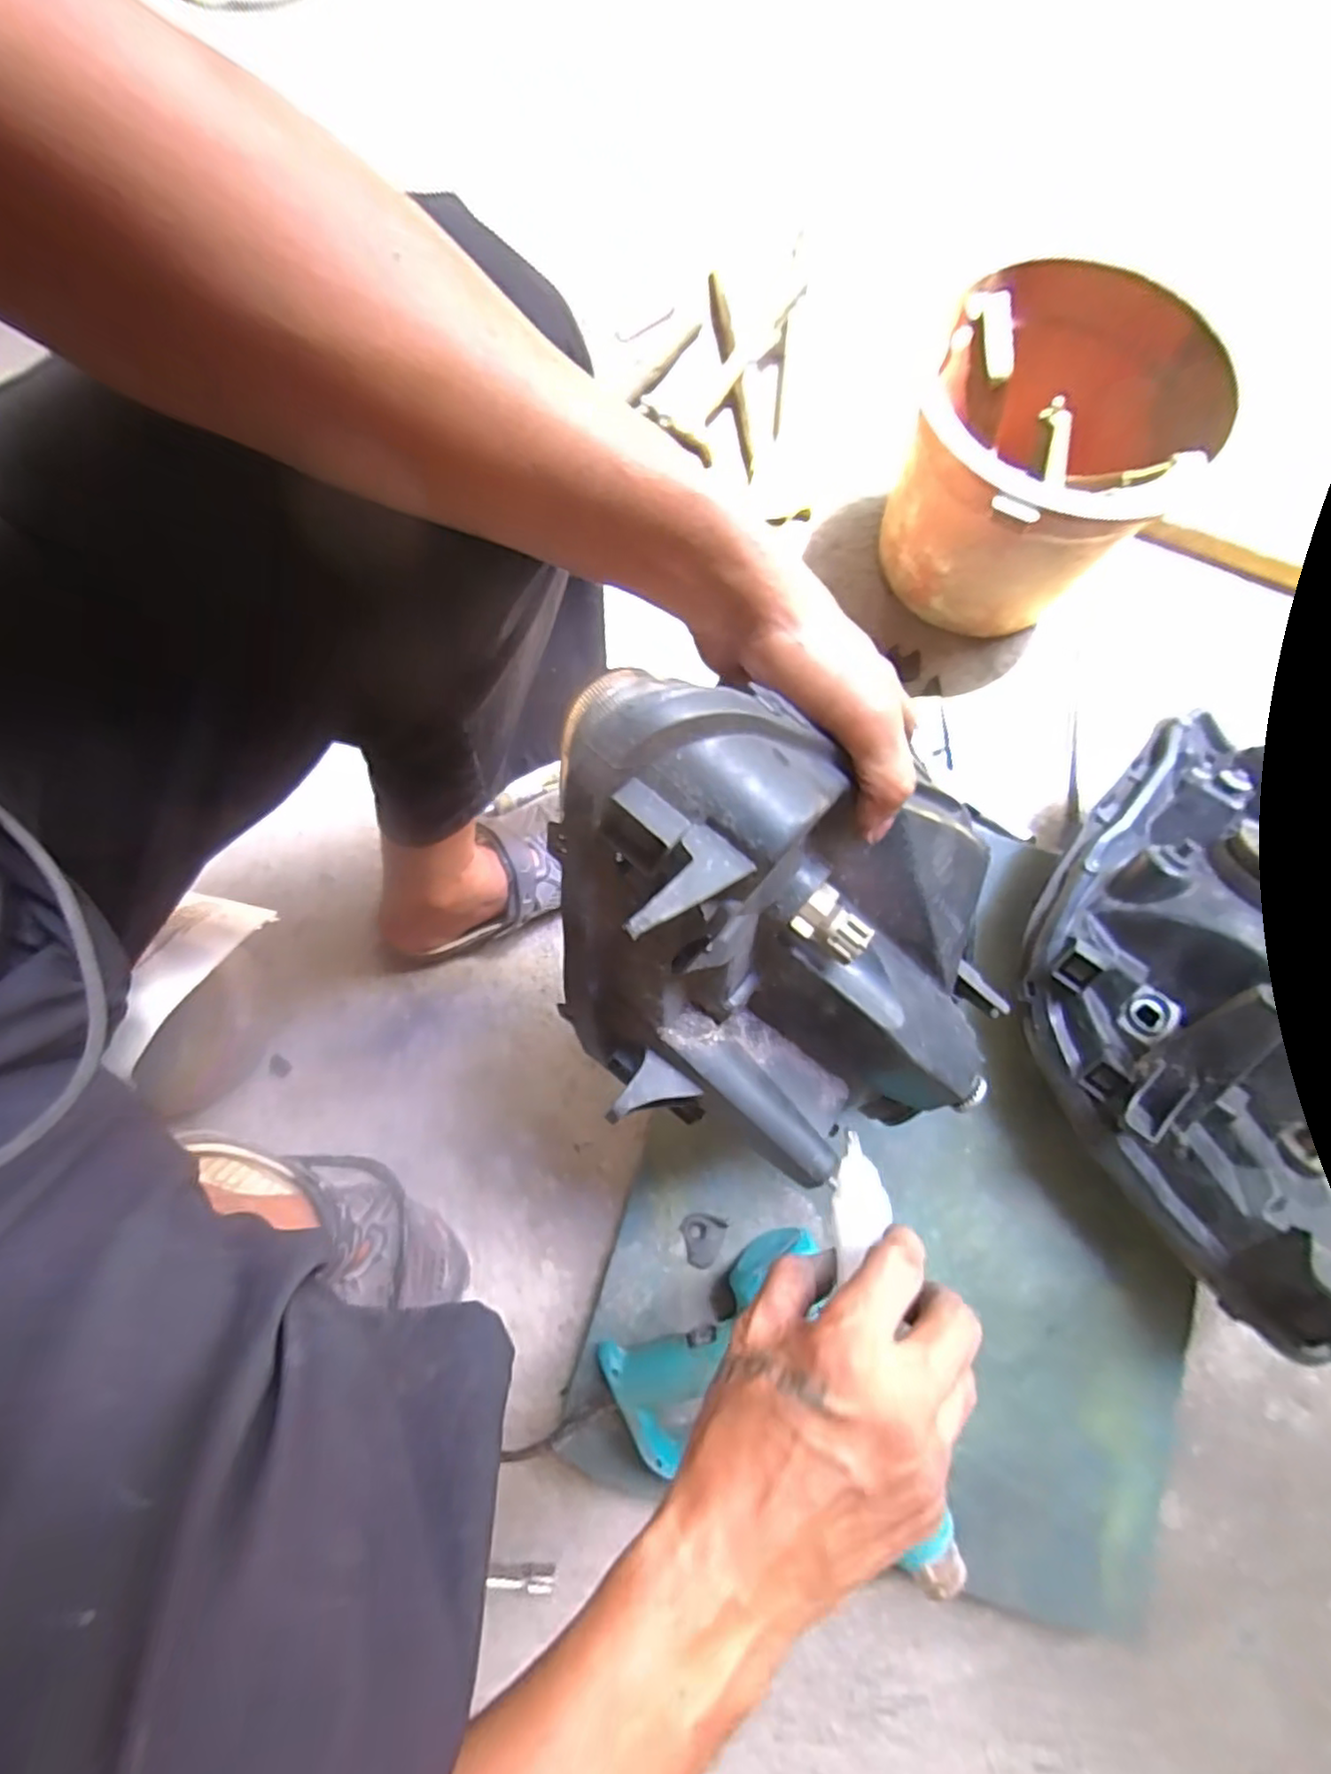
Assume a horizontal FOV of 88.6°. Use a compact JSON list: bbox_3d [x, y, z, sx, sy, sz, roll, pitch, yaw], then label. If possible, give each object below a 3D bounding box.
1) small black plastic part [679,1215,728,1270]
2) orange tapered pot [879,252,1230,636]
[{"bbox_3d":[0.028,0.281,0.542,0.033,0.007,0.039,16,77,4],"label":"small black plastic part"},{"bbox_3d":[0.330,-0.369,0.636,0.212,0.226,0.241,22,76,3],"label":"orange tapered pot"}]

